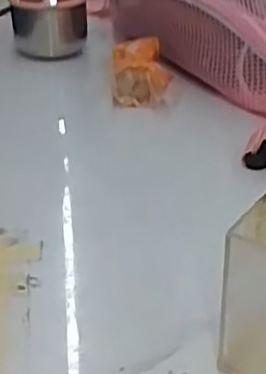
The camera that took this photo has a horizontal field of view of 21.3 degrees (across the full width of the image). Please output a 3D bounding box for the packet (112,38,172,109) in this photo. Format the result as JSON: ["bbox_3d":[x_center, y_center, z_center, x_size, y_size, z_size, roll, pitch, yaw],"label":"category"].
[{"bbox_3d":[0.006,-0.090,0.550,0.043,0.033,0.074,-1,31,-2],"label":"packet"}]

